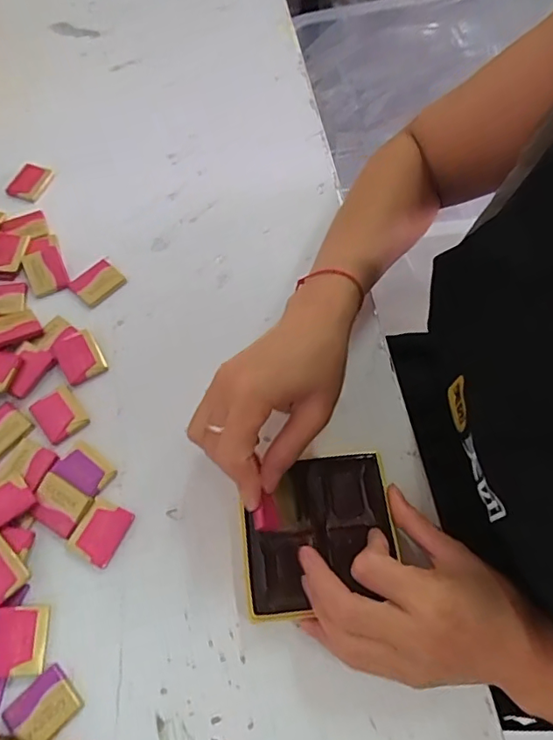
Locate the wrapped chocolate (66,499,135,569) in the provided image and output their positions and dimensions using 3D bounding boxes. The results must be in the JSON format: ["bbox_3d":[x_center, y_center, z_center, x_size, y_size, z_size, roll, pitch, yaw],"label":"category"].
[{"bbox_3d":[-0.121,0.111,0.356,0.032,0.005,0.039,26,65,11],"label":"wrapped chocolate"}]

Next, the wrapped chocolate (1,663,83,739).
[{"bbox_3d":[-0.141,0.204,0.311,0.040,0.004,0.032,-41,71,-19],"label":"wrapped chocolate"}]

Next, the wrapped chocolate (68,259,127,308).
[{"bbox_3d":[-0.154,-0.076,0.445,0.034,0.004,0.040,41,69,18],"label":"wrapped chocolate"}]

